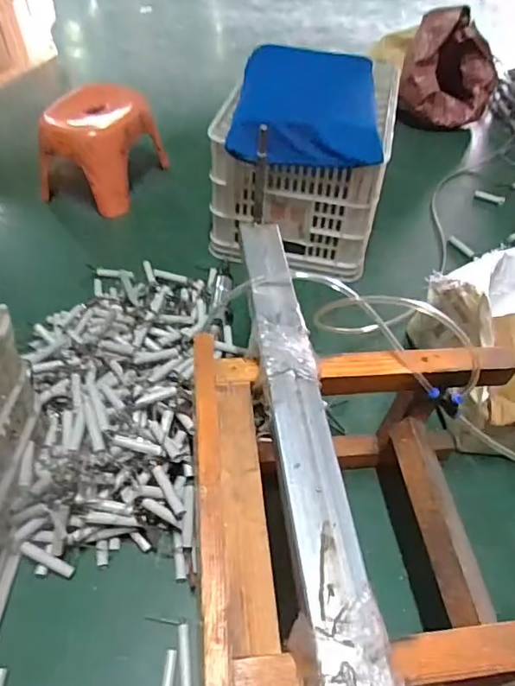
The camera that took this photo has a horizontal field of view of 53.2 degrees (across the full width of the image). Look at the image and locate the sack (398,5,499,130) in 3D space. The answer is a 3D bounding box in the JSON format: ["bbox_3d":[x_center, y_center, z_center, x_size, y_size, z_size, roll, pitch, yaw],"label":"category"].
[{"bbox_3d":[0.608,-0.846,1.606,0.266,0.279,0.293,22,52,15],"label":"sack"}]

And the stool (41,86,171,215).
[{"bbox_3d":[-0.388,-0.496,1.305,0.222,0.199,0.303,20,52,14],"label":"stool"}]

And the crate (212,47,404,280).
[{"bbox_3d":[0.100,-0.406,1.140,0.340,0.292,0.444,10,50,5],"label":"crate"}]

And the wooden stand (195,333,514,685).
[{"bbox_3d":[0.128,0.214,0.615,0.397,0.292,0.359,-6,50,-9],"label":"wooden stand"}]

